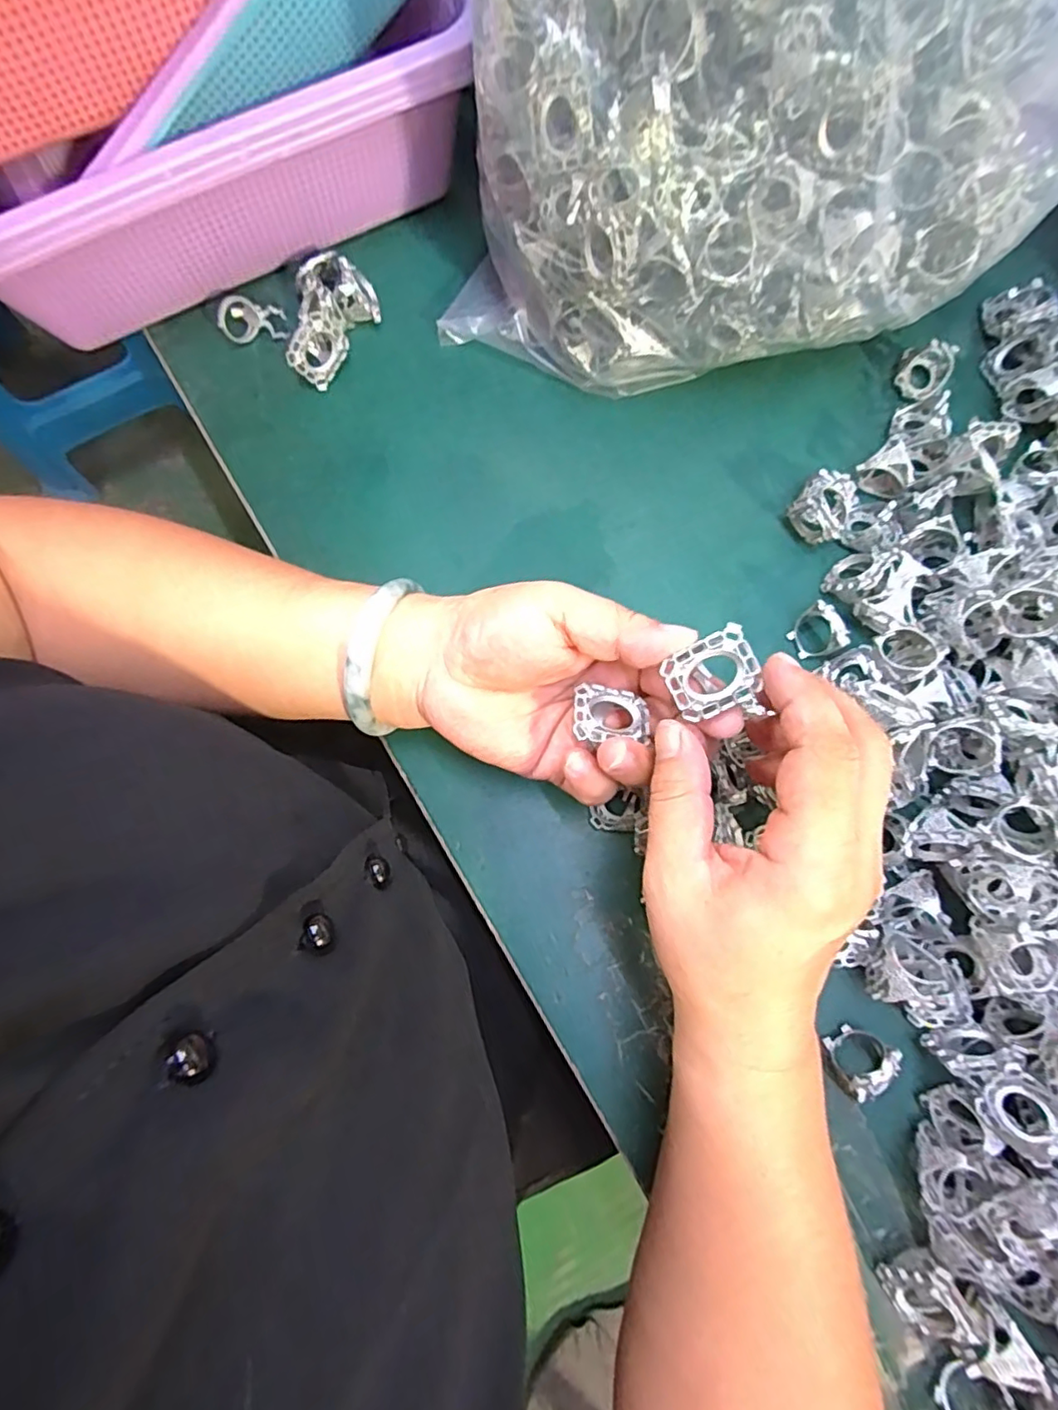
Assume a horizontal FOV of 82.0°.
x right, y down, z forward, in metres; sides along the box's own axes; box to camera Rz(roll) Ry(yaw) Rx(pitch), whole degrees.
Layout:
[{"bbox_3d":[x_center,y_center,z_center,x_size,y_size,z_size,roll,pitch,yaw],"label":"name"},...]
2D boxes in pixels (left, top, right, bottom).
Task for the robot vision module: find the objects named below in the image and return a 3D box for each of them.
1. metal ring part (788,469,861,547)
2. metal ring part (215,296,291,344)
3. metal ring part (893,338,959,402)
[{"bbox_3d":[0.152,-0.102,0.313,0.028,0.025,0.033,35,80,9],"label":"metal ring part"},{"bbox_3d":[-0.156,-0.219,0.344,0.034,0.022,0.020,-17,77,-3],"label":"metal ring part"},{"bbox_3d":[0.216,-0.182,0.331,0.027,0.025,0.027,0,77,1],"label":"metal ring part"}]

